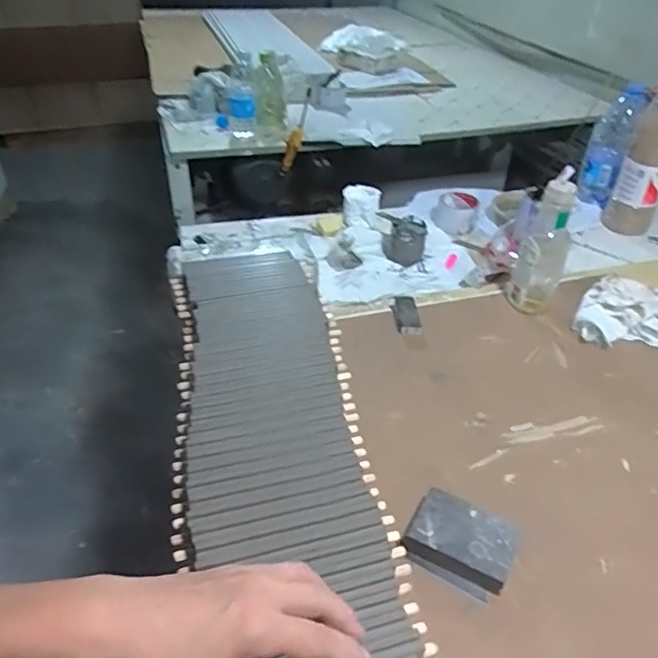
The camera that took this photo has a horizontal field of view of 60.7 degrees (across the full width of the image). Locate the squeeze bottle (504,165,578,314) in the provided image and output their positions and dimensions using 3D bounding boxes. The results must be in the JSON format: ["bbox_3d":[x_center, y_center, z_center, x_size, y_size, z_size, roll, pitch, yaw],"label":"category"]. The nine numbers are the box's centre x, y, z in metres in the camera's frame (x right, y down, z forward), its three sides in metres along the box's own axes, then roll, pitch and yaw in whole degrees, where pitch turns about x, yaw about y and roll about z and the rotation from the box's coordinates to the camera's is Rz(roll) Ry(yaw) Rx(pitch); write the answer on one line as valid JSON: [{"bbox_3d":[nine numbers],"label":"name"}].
[{"bbox_3d":[0.318,-0.121,0.840,0.065,0.204,0.056,-8,41,-13],"label":"squeeze bottle"}]

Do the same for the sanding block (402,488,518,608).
[{"bbox_3d":[0.133,0.211,0.566,0.101,0.028,0.079,22,43,21],"label":"sanding block"}]

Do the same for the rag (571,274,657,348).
[{"bbox_3d":[0.468,-0.026,0.871,0.143,0.035,0.175,21,43,20],"label":"rag"}]

